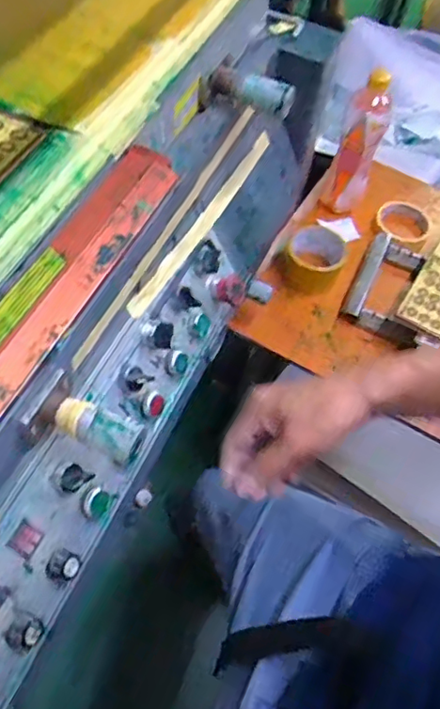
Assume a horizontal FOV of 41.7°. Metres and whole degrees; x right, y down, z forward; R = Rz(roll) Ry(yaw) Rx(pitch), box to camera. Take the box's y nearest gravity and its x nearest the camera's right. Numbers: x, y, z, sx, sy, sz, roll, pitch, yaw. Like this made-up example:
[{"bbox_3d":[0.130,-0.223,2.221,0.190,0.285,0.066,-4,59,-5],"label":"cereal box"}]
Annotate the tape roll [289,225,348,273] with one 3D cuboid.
[{"bbox_3d":[0.146,-0.147,0.882,0.083,0.052,0.091,3,56,-4],"label":"tape roll"}]

